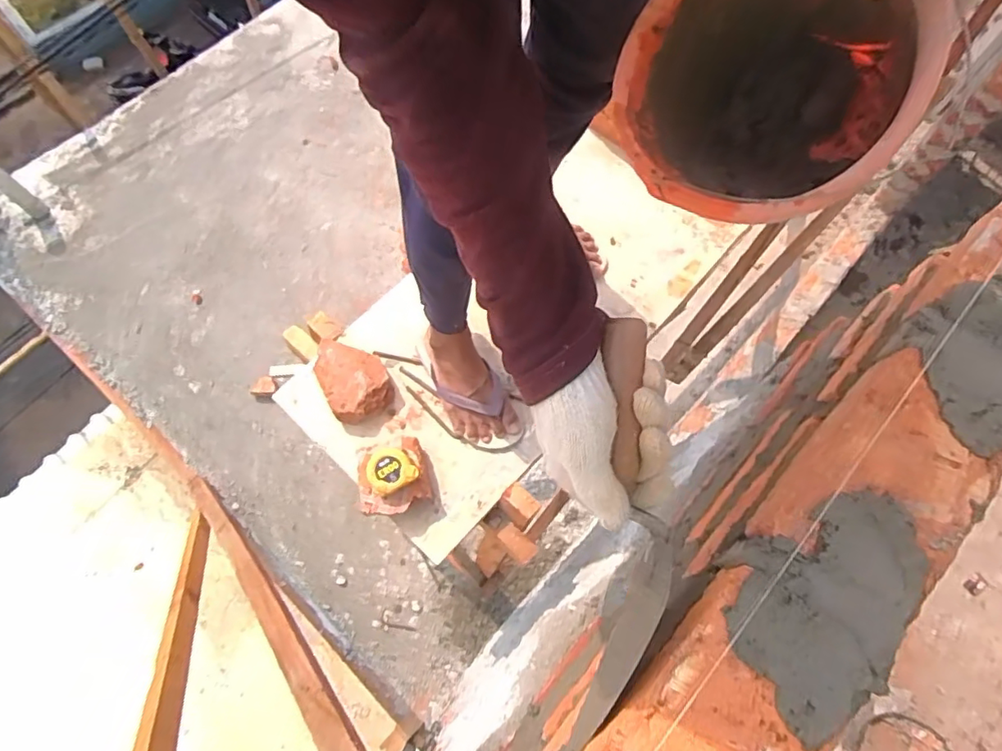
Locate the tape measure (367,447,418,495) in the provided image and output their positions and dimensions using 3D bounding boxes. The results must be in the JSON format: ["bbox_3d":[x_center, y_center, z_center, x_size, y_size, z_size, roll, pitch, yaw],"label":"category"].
[{"bbox_3d":[-0.168,0.144,0.846,0.066,0.027,0.067,0,69,0],"label":"tape measure"}]

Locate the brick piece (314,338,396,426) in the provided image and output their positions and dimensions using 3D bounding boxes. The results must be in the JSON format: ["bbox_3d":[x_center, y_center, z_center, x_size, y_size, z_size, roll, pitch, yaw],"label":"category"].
[{"bbox_3d":[-0.245,0.001,0.941,0.105,0.056,0.146,-26,71,-9],"label":"brick piece"}]

